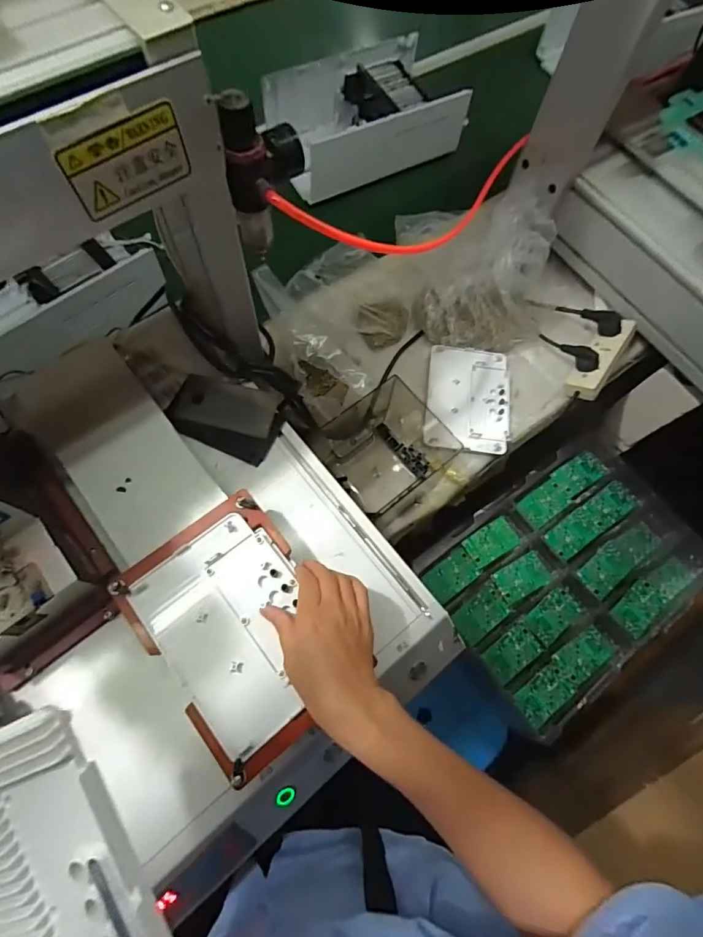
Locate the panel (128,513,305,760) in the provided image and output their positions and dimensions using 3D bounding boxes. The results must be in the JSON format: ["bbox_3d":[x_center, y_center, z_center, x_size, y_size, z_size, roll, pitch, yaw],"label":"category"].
[{"bbox_3d":[-0.104,0.146,0.429,0.137,0.009,0.182,-38,76,-15],"label":"panel"}]

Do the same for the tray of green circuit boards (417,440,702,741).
[{"bbox_3d":[0.407,0.185,0.856,0.491,0.038,0.340,-35,75,-14],"label":"tray of green circuit boards"}]

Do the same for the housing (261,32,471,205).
[{"bbox_3d":[0.030,-0.703,0.919,0.352,0.130,0.186,-24,73,-11],"label":"housing"}]

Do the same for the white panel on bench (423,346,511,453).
[{"bbox_3d":[0.195,-0.116,0.757,0.136,0.017,0.189,8,70,0],"label":"white panel on bench"}]

